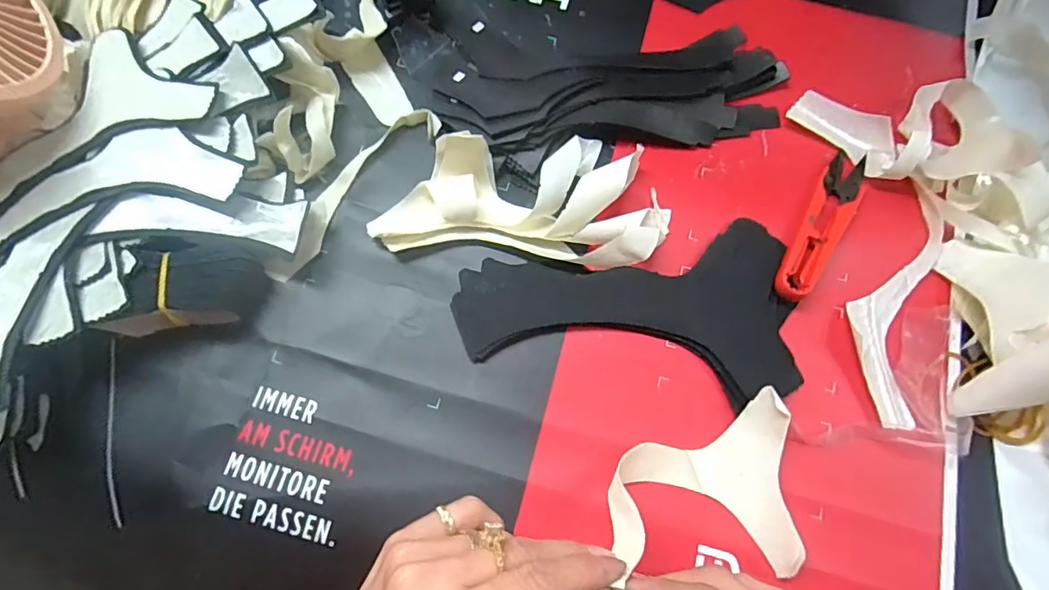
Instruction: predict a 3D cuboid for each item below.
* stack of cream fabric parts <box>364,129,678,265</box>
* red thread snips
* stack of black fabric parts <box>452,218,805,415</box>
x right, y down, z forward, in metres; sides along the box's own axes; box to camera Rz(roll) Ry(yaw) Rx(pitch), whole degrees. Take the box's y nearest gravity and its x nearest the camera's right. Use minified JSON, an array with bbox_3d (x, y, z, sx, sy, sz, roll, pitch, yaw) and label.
[{"bbox_3d":[0.001,-0.062,0.321,0.173,0.033,0.077,6,75,1],"label":"stack of cream fabric parts"},{"bbox_3d":[0.185,-0.045,0.328,0.028,0.012,0.115,35,77,8],"label":"red thread snips"},{"bbox_3d":[0.063,0.018,0.312,0.194,0.012,0.101,-9,75,-3],"label":"stack of black fabric parts"}]

